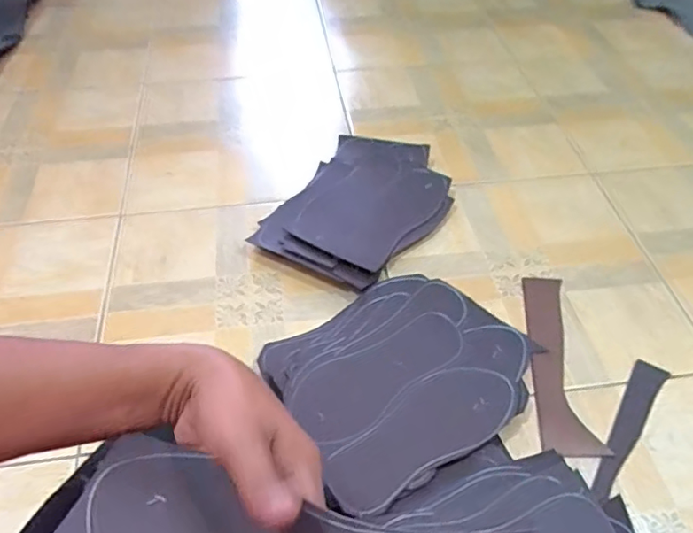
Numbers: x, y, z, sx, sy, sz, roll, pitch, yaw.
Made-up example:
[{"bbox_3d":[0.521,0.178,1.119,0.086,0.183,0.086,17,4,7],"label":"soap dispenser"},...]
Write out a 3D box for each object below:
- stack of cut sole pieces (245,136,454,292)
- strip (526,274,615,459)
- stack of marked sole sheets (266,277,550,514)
[{"bbox_3d":[0.025,-0.098,0.896,0.223,0.032,0.306,26,54,21],"label":"stack of cut sole pieces"},{"bbox_3d":[0.280,0.118,0.731,0.075,0.007,0.267,5,50,5],"label":"strip"},{"bbox_3d":[0.066,0.131,0.689,0.286,0.050,0.249,-25,54,-20],"label":"stack of marked sole sheets"}]

